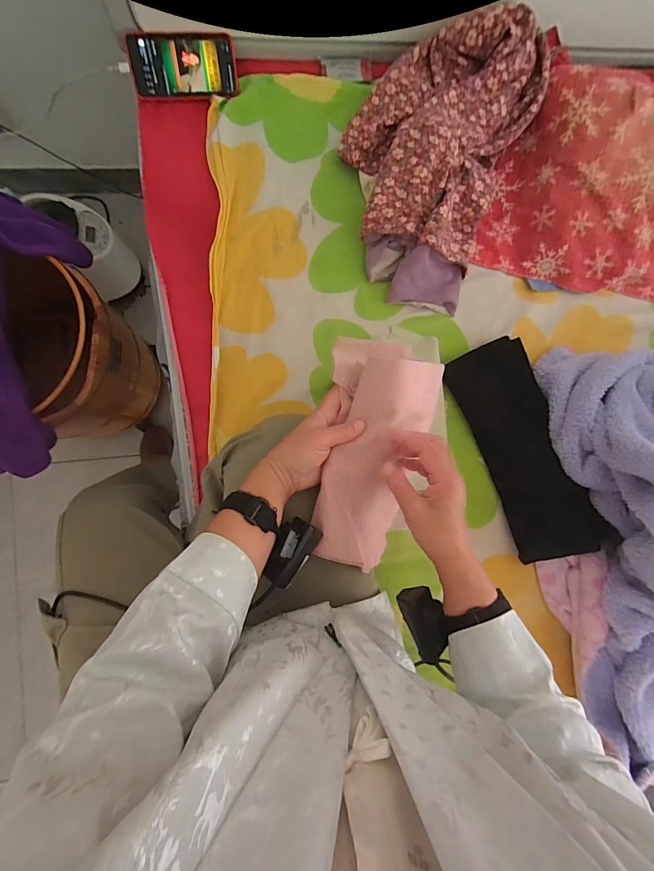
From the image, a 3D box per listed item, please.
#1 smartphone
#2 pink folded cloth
[{"bbox_3d":[-0.214,-0.556,0.575,0.151,0.009,0.071,-7,124,-9],"label":"smartphone"},{"bbox_3d":[0.055,0.025,0.433,0.121,0.072,0.258,9,98,-6],"label":"pink folded cloth"}]

